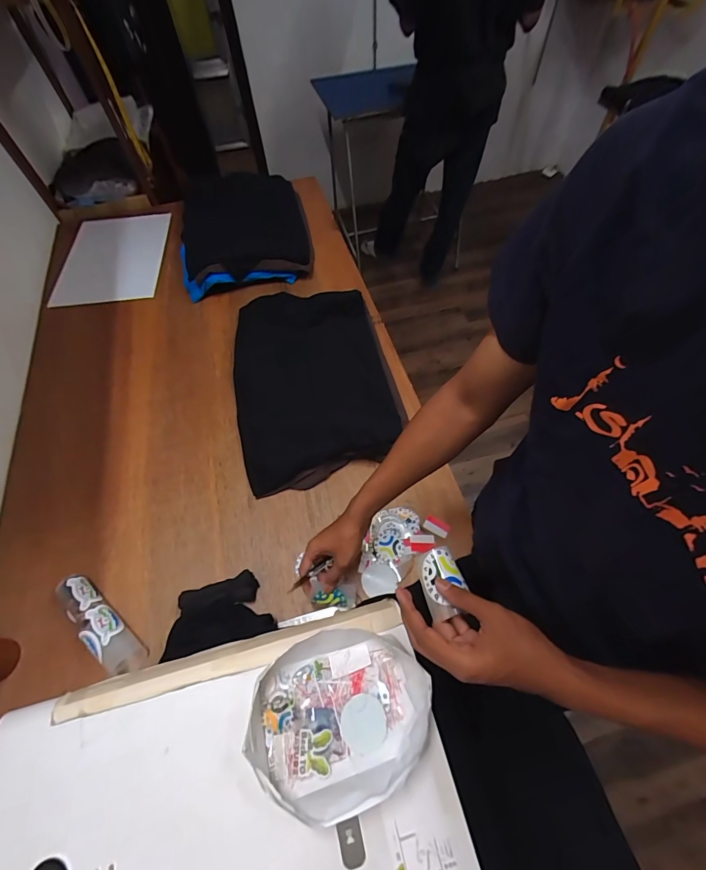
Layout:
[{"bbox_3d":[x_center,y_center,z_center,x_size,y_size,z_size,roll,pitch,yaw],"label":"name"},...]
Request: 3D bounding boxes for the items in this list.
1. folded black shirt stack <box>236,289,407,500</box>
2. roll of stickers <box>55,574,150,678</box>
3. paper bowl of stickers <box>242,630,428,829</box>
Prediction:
[{"bbox_3d":[-0.094,-0.140,0.874,0.362,0.070,0.526,-11,60,-5],"label":"folded black shirt stack"},{"bbox_3d":[-0.420,0.315,0.632,0.194,0.058,0.054,35,66,20],"label":"roll of stickers"},{"bbox_3d":[-0.013,0.308,0.425,0.191,0.050,0.155,-20,61,-10],"label":"paper bowl of stickers"}]

